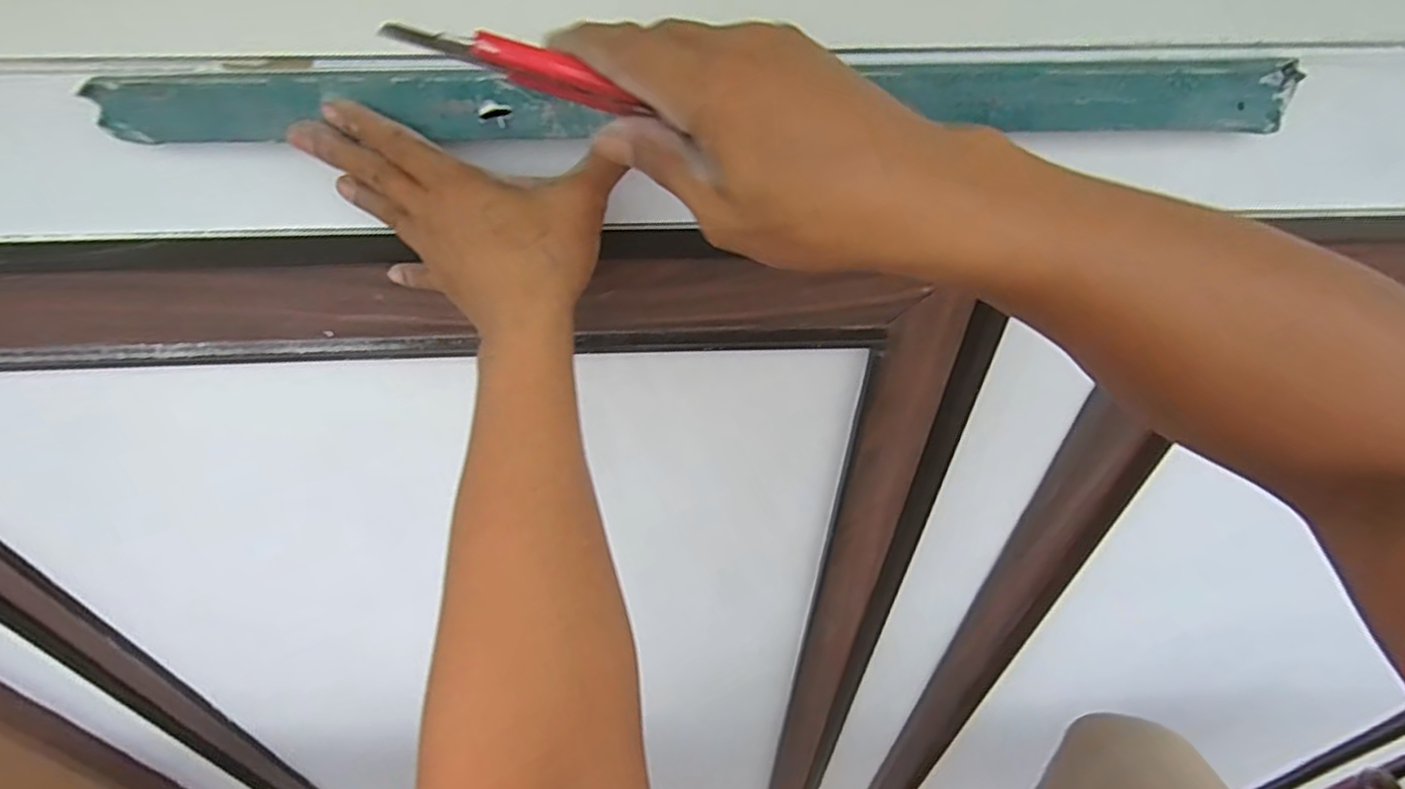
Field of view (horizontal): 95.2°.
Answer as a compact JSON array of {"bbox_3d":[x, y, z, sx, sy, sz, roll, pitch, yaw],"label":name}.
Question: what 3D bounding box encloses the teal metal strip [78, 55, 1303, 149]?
[{"bbox_3d":[0.008,-0.165,0.358,0.658,0.041,0.019,-2,43,-2],"label":"teal metal strip"}]

